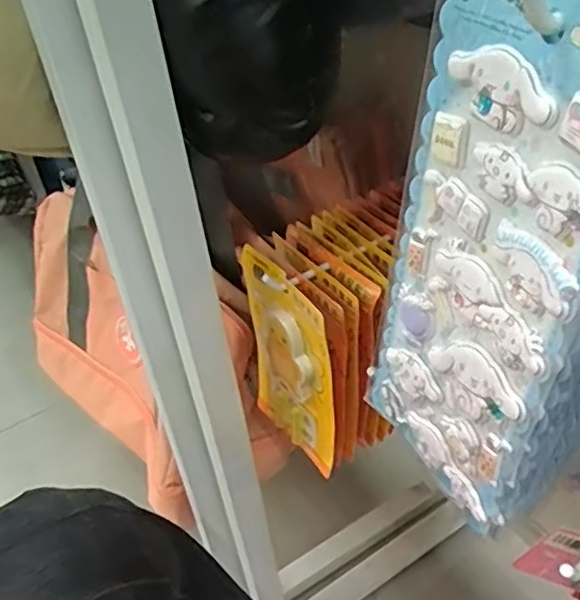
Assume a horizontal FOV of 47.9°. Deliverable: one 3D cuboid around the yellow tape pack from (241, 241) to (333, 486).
[{"bbox_3d":[-0.003,0.051,0.521,0.023,0.171,0.100,-25,44,-19],"label":"yellow tape pack"}]

